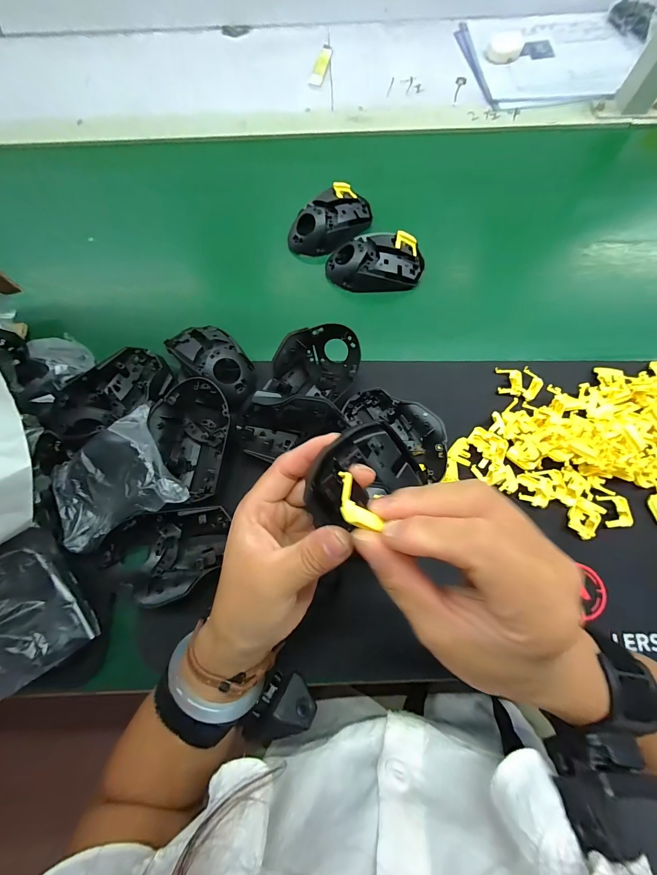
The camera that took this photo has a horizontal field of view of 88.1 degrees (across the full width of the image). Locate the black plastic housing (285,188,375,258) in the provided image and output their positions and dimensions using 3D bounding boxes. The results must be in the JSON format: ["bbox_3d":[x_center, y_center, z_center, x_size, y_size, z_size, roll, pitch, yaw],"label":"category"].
[{"bbox_3d":[0.004,-0.276,0.431,0.058,0.036,0.110,43,78,12],"label":"black plastic housing"}]

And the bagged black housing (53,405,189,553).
[{"bbox_3d":[-0.193,0.040,0.298,0.110,0.038,0.091,-30,75,-8],"label":"bagged black housing"}]

